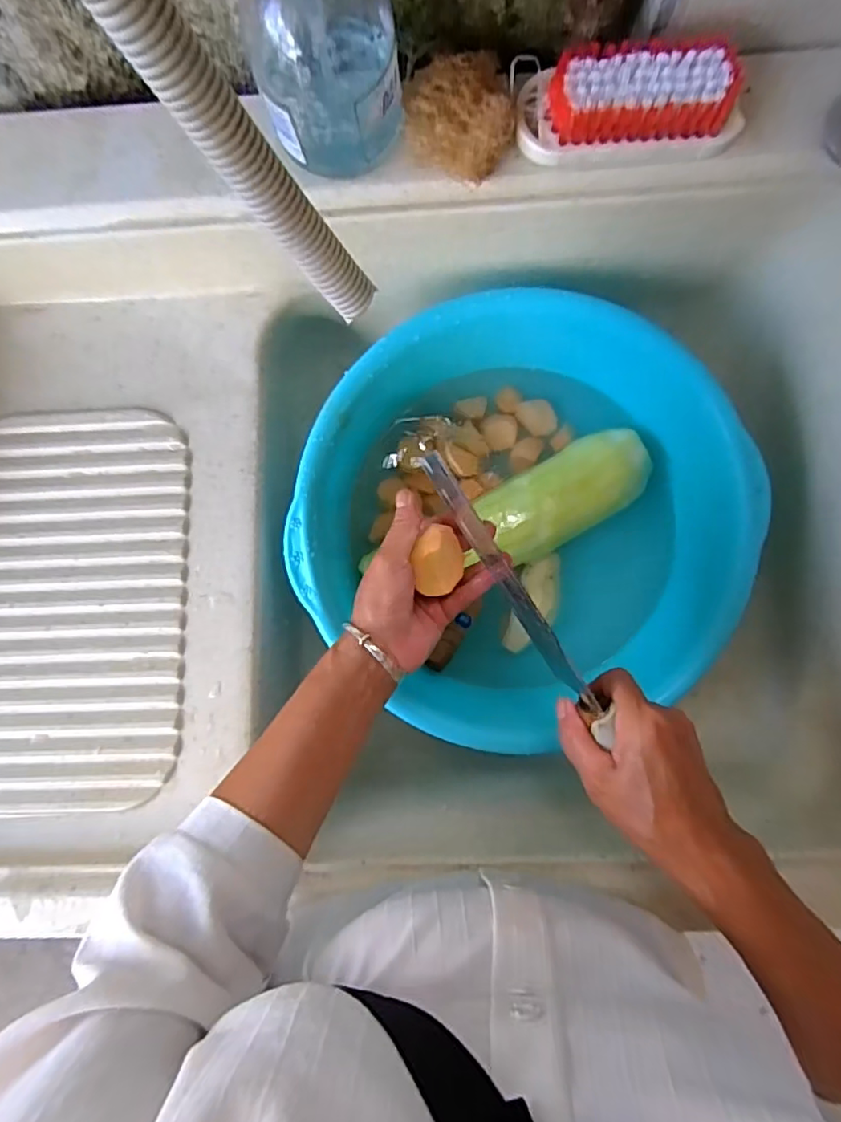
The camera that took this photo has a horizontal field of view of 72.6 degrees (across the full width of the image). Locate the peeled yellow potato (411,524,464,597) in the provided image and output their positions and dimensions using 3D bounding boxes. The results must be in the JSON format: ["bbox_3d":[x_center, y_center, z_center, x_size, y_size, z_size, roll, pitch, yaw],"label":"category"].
[{"bbox_3d":[0.014,-0.002,0.403,0.033,0.029,0.046,7,89,2],"label":"peeled yellow potato"}]

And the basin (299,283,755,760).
[{"bbox_3d":[0.082,-0.035,0.503,0.370,0.117,0.338,1,89,2],"label":"basin"}]

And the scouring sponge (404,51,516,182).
[{"bbox_3d":[0.025,-0.280,0.367,0.066,0.037,0.063,2,89,2],"label":"scouring sponge"}]

